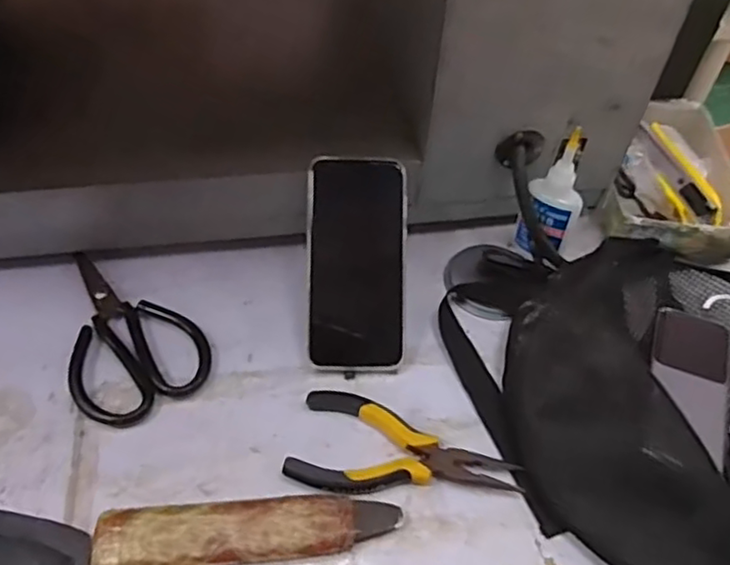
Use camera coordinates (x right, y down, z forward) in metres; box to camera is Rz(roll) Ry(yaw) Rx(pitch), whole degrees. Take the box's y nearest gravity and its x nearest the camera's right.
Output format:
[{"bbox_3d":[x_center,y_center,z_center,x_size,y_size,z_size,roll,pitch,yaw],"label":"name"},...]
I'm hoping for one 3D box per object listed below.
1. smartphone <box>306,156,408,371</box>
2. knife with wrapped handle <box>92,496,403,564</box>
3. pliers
[{"bbox_3d":[-0.006,-0.015,0.509,0.074,0.009,0.161,1,86,-1],"label":"smartphone"},{"bbox_3d":[-0.073,0.157,0.418,0.185,0.018,0.040,-2,50,-6],"label":"knife with wrapped handle"},{"bbox_3d":[0.025,0.122,0.451,0.152,0.011,0.070,17,51,10],"label":"pliers"}]

